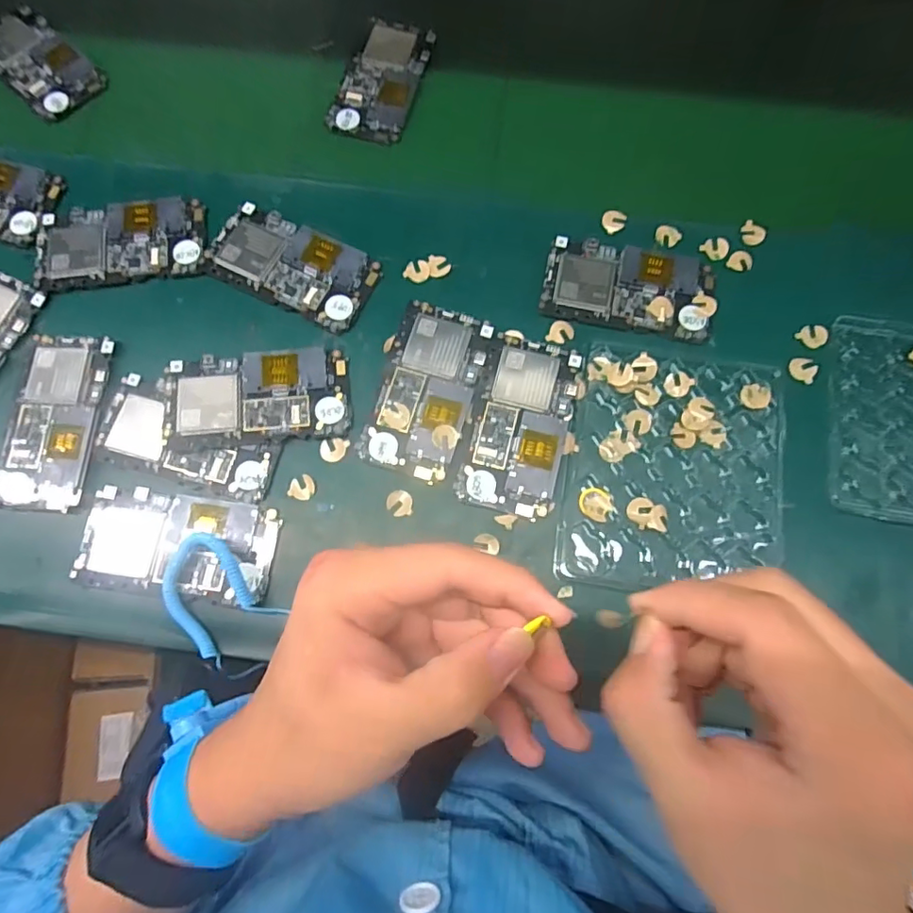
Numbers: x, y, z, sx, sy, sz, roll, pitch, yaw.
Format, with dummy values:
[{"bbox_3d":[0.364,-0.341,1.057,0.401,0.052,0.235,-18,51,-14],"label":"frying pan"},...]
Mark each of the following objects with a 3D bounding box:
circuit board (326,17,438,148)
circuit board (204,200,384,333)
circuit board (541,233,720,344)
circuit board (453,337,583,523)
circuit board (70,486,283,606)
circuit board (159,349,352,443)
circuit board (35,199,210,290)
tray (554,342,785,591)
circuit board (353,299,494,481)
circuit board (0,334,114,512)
[{"bbox_3d":[-0.063,-0.329,0.483,0.067,0.005,0.123,18,75,5],"label":"circuit board"},{"bbox_3d":[-0.124,-0.144,0.421,0.124,0.004,0.068,26,76,7],"label":"circuit board"},{"bbox_3d":[0.129,-0.126,0.415,0.125,0.007,0.066,11,75,3],"label":"circuit board"},{"bbox_3d":[0.045,-0.022,0.387,0.064,0.006,0.124,14,75,4],"label":"circuit board"},{"bbox_3d":[-0.184,0.058,0.368,0.125,0.004,0.066,8,74,3],"label":"circuit board"},{"bbox_3d":[-0.138,-0.043,0.389,0.123,0.011,0.064,-4,74,-1],"label":"circuit board"},{"bbox_3d":[-0.255,-0.164,0.424,0.124,0.004,0.067,-6,74,-1],"label":"circuit board"},{"bbox_3d":[0.151,0.008,0.383,0.143,0.010,0.167,10,75,3],"label":"tray"},{"bbox_3d":[-0.021,-0.048,0.395,0.065,0.004,0.124,16,75,5],"label":"circuit board"},{"bbox_3d":[-0.281,-0.026,0.387,0.064,0.004,0.123,6,74,2],"label":"circuit board"}]

